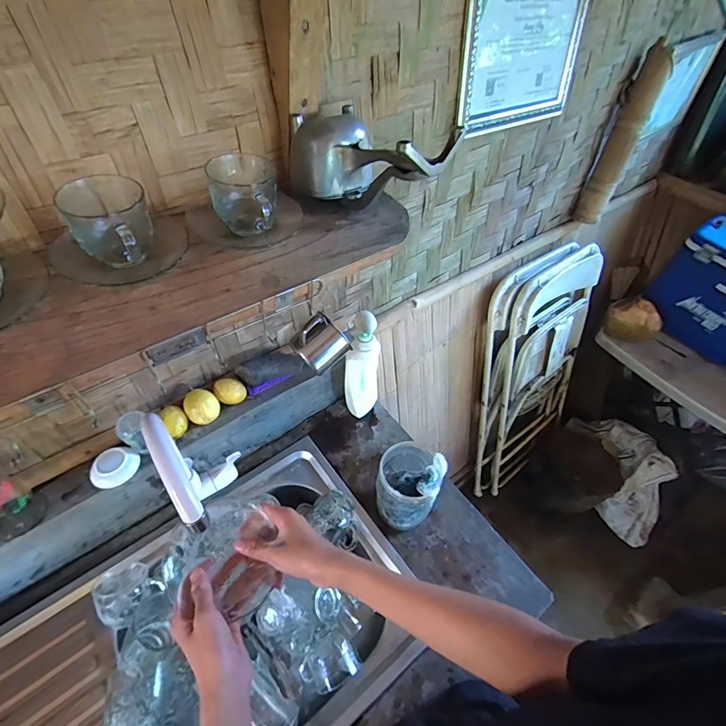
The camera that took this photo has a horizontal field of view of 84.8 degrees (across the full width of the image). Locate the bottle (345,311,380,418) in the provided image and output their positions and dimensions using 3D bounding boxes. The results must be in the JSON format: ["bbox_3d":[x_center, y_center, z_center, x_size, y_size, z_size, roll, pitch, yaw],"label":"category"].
[{"bbox_3d":[0.001,0.016,0.770,0.068,0.228,0.062,7,51,1],"label":"bottle"}]

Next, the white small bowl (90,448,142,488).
[{"bbox_3d":[-0.390,0.163,0.620,0.066,0.023,0.061,3,51,-3],"label":"white small bowl"}]

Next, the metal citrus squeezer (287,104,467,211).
[{"bbox_3d":[0.013,-0.257,0.511,0.232,0.114,0.120,26,52,36],"label":"metal citrus squeezer"}]

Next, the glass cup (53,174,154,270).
[{"bbox_3d":[-0.263,-0.140,0.422,0.076,0.077,0.092,-21,56,-21],"label":"glass cup"}]

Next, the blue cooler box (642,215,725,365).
[{"bbox_3d":[1.194,-0.242,1.315,0.221,0.324,0.374,-26,58,-24],"label":"blue cooler box"}]

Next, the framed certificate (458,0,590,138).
[{"bbox_3d":[0.319,-0.601,0.759,0.360,0.258,0.019,-29,47,-28],"label":"framed certificate"}]

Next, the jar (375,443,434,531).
[{"bbox_3d":[0.069,0.206,0.679,0.093,0.151,0.116,11,51,4],"label":"jar"}]

